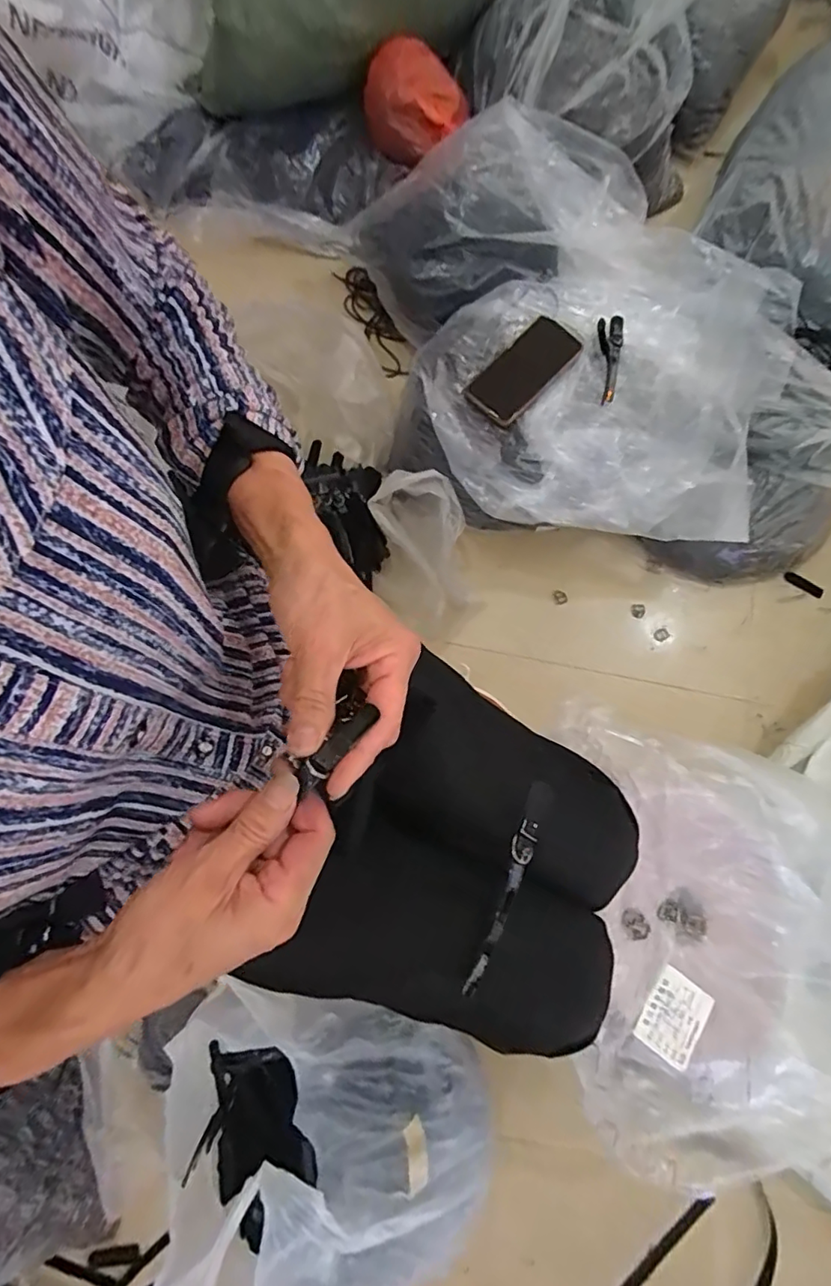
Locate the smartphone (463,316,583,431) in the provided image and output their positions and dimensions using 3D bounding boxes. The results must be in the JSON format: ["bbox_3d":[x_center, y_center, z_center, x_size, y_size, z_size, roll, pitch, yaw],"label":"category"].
[{"bbox_3d":[0.142,-0.356,0.721,0.075,0.011,0.157,43,86,3],"label":"smartphone"}]

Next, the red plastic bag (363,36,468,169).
[{"bbox_3d":[-0.003,-0.856,0.876,0.151,0.104,0.121,43,79,9],"label":"red plastic bag"}]

